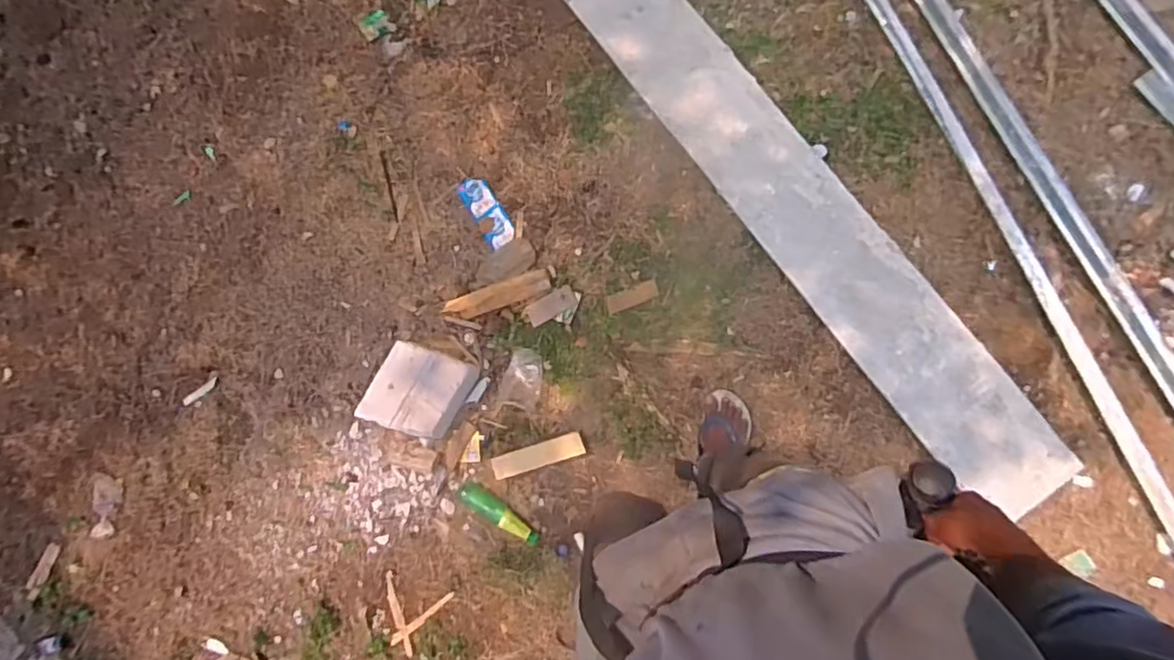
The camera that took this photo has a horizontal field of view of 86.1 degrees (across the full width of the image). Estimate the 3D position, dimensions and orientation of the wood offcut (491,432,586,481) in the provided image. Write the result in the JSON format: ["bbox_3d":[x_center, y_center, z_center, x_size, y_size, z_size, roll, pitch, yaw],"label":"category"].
[{"bbox_3d":[-0.120,0.306,1.524,0.233,0.019,0.057,-20,85,8],"label":"wood offcut"}]

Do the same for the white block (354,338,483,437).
[{"bbox_3d":[-0.412,0.150,1.554,0.235,0.083,0.207,19,91,10],"label":"white block"}]

